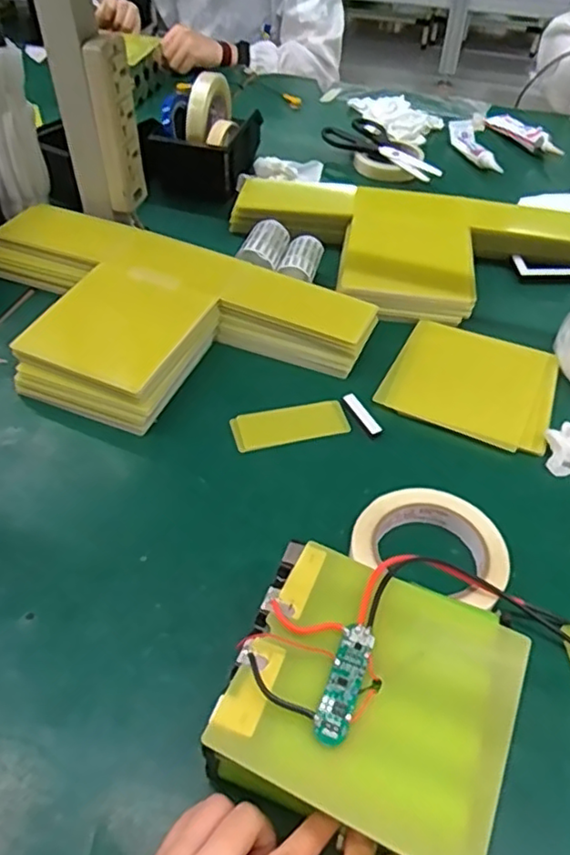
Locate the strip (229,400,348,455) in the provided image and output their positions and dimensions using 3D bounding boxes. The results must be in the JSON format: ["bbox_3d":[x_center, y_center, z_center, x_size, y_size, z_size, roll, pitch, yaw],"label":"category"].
[{"bbox_3d":[0.004,-0.003,0.575,0.105,0.009,0.044,-10,48,-11],"label":"strip"}]

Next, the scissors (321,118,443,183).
[{"bbox_3d":[0.128,-0.412,0.924,0.104,0.017,0.224,-15,49,-15],"label":"scissors"}]

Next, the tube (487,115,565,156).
[{"bbox_3d":[0.374,-0.458,0.984,0.039,0.029,0.172,-13,49,-13],"label":"tube"}]

